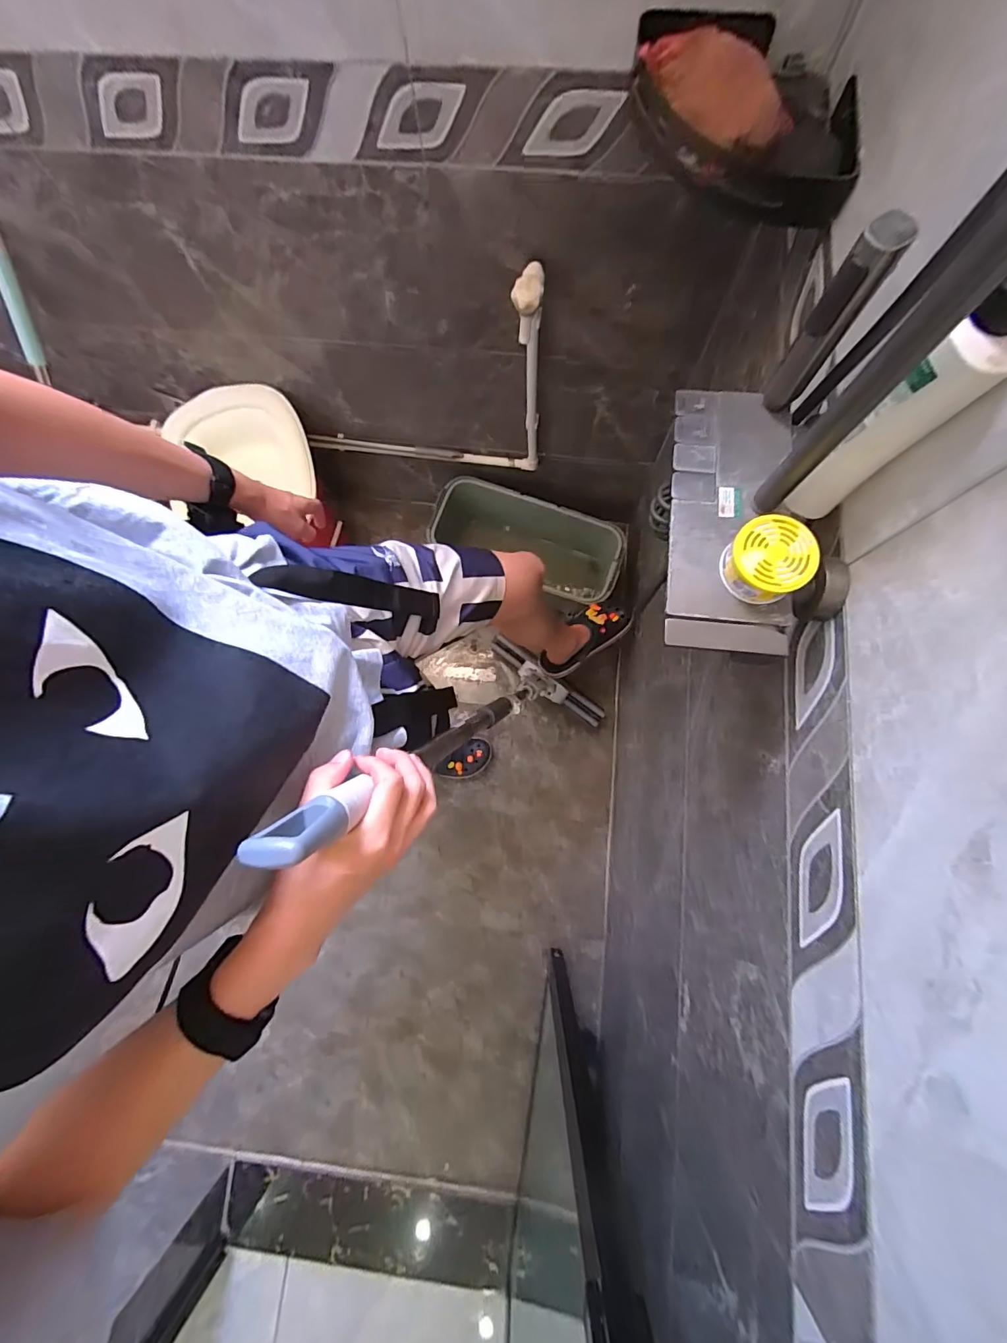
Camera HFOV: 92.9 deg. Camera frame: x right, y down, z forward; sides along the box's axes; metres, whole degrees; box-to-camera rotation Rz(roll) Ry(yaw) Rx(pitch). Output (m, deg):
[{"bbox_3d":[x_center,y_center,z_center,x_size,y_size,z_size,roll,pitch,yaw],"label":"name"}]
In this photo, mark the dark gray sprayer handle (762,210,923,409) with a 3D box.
[{"bbox_3d":[0.254,-0.270,0.378,0.034,0.155,0.025,38,83,9],"label":"dark gray sprayer handle"}]

